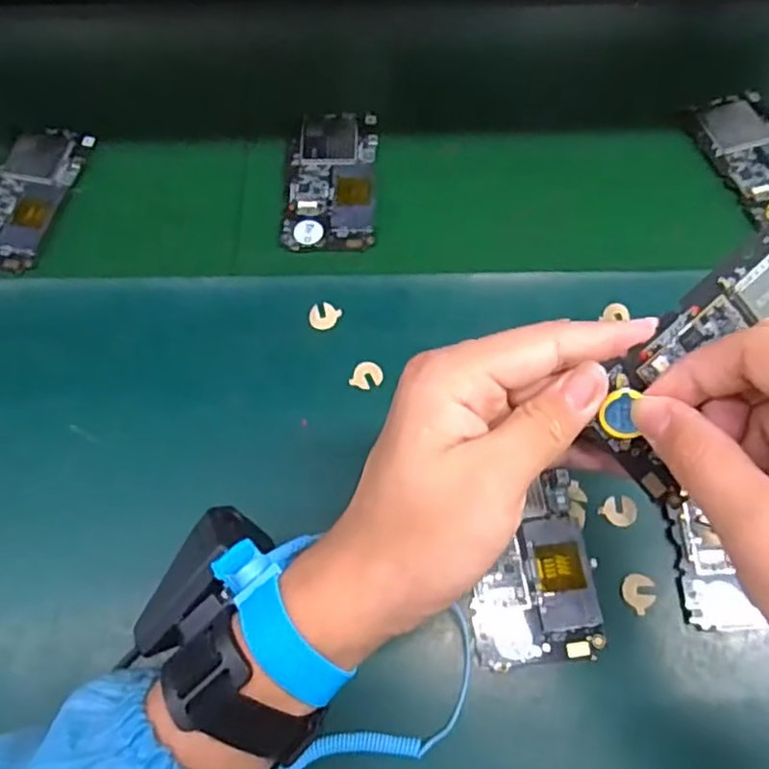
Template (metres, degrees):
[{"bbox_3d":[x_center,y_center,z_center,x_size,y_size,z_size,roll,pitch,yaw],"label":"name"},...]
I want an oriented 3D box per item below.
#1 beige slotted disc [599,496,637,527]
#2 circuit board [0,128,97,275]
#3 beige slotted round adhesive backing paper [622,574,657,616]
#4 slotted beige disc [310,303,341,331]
[{"bbox_3d":[0.133,0.070,0.370,0.018,0.004,0.019,0,67,1],"label":"beige slotted disc"},{"bbox_3d":[-0.260,-0.139,0.477,0.059,0.007,0.123,12,68,6],"label":"circuit board"},{"bbox_3d":[0.138,0.112,0.355,0.018,0.004,0.018,-1,66,1],"label":"beige slotted round adhesive backing paper"},{"bbox_3d":[-0.039,-0.044,0.421,0.017,0.004,0.018,0,67,1],"label":"slotted beige disc"}]

